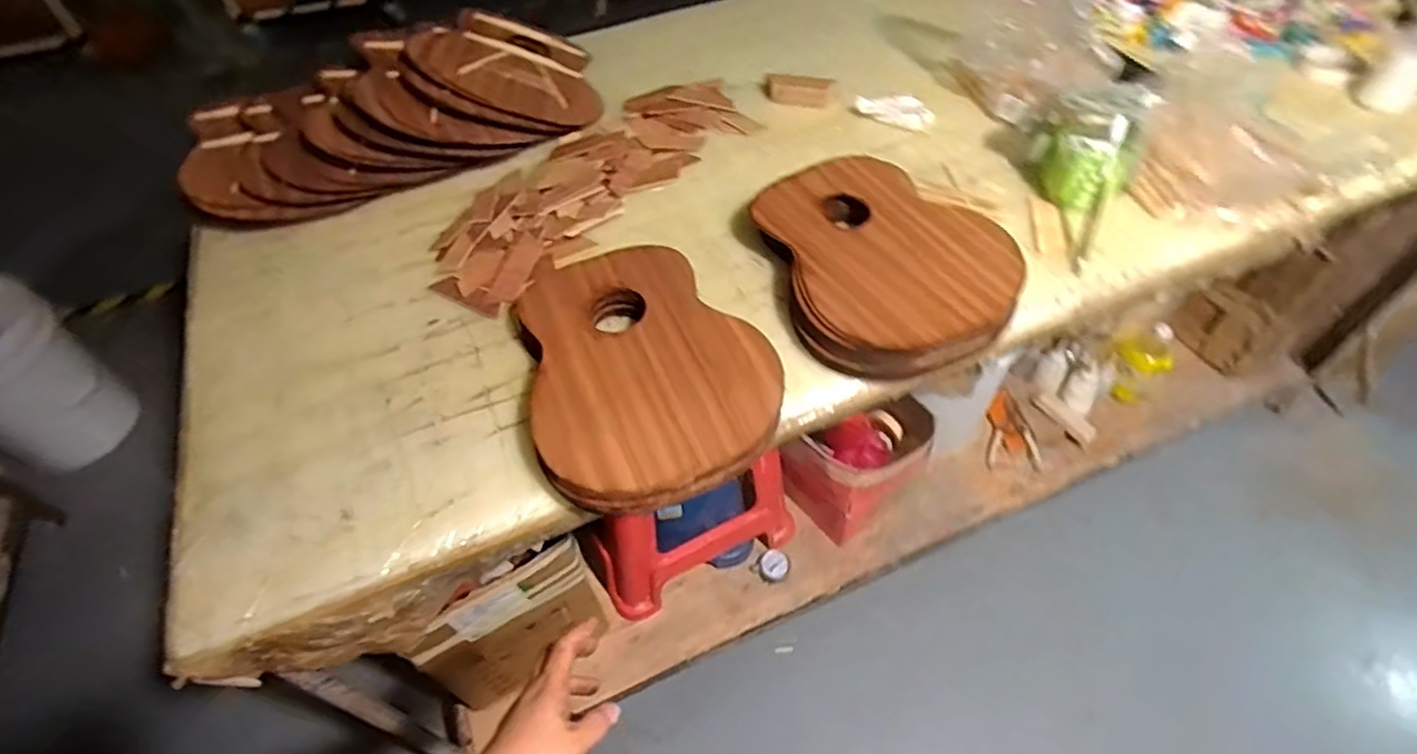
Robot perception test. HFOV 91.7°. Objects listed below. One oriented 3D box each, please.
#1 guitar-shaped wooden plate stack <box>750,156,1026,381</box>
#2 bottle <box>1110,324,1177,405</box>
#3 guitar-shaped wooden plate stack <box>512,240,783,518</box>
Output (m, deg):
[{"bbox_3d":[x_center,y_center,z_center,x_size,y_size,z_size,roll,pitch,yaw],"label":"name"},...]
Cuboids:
[{"bbox_3d":[0.191,-0.135,0.787,0.229,0.049,0.294,-19,53,-11],"label":"guitar-shaped wooden plate stack"},{"bbox_3d":[0.908,-0.039,1.431,0.105,0.168,0.095,-39,60,-24],"label":"bottle"},{"bbox_3d":[-0.067,-0.016,0.714,0.237,0.053,0.313,-15,53,-8],"label":"guitar-shaped wooden plate stack"}]

